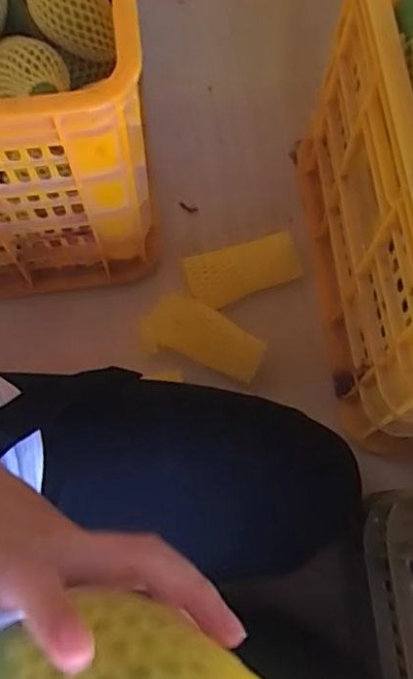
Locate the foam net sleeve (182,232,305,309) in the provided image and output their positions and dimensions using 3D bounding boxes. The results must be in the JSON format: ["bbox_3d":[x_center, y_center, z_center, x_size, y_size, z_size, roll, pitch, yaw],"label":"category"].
[{"bbox_3d":[0.040,-0.077,0.702,0.123,0.034,0.057,-13,72,-4],"label":"foam net sleeve"}]

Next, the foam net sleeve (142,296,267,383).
[{"bbox_3d":[-0.002,-0.001,0.660,0.123,0.029,0.061,21,73,7],"label":"foam net sleeve"}]

